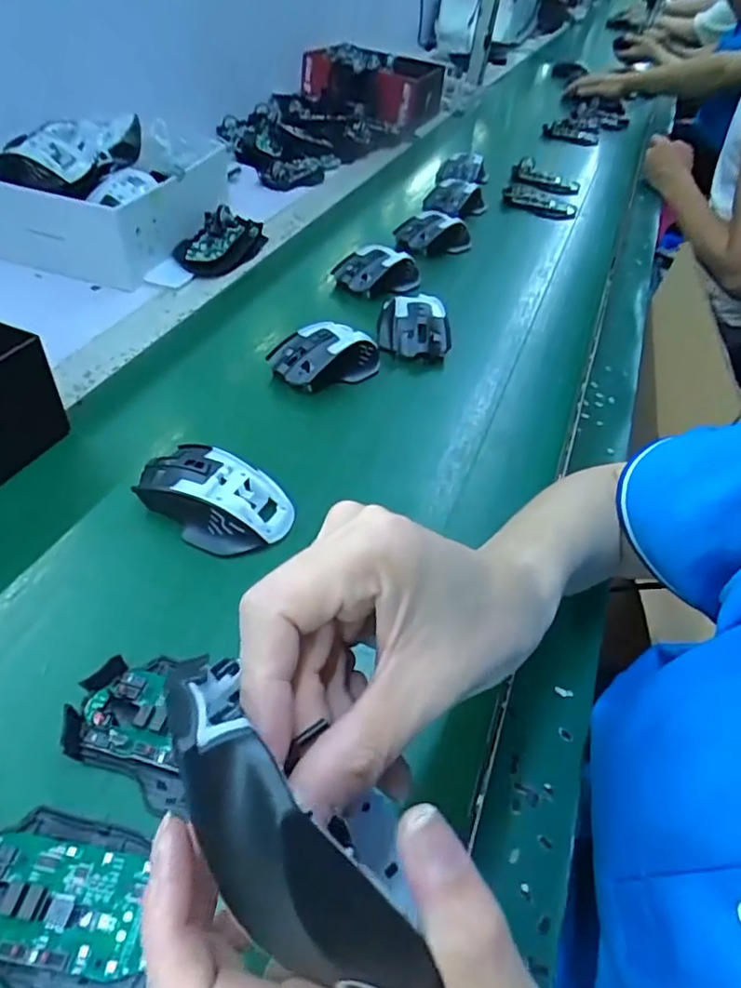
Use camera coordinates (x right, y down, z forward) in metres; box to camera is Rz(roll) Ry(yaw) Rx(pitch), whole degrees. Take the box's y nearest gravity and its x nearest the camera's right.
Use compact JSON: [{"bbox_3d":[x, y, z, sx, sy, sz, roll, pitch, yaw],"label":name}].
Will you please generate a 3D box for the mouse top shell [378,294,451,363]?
[{"bbox_3d":[0.046,-0.180,0.629,0.075,0.034,0.086,7,45,2],"label":"mouse top shell"}]

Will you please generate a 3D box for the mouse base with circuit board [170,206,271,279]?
[{"bbox_3d":[-0.180,-0.312,0.735,0.076,0.043,0.152,17,46,12],"label":"mouse base with circuit board"}]

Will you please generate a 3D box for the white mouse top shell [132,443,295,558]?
[{"bbox_3d":[-0.113,-0.001,0.436,0.115,0.038,0.077,20,46,12],"label":"white mouse top shell"}]

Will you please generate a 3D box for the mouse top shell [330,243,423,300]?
[{"bbox_3d":[0.010,-0.261,0.711,0.110,0.044,0.070,-22,51,-24],"label":"mouse top shell"}]

